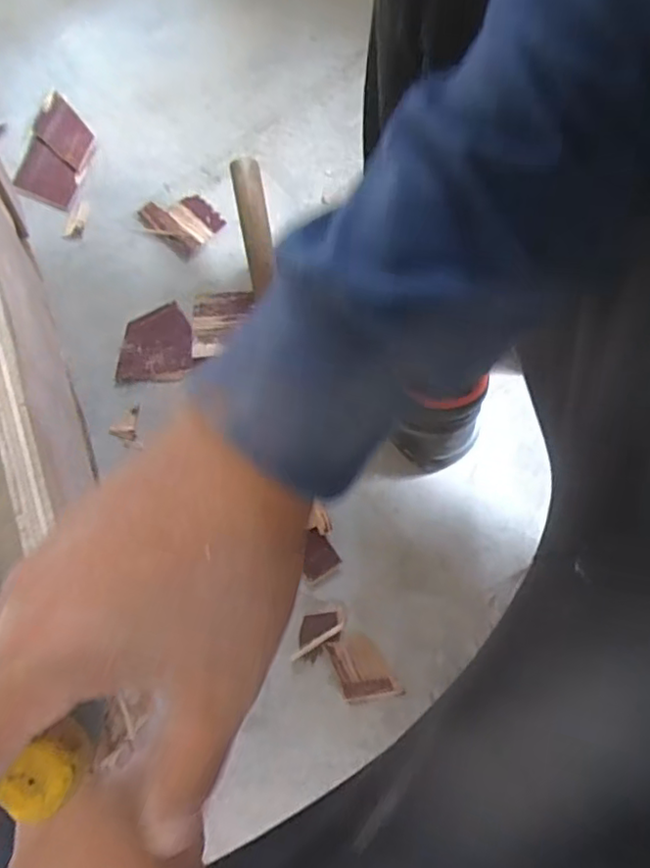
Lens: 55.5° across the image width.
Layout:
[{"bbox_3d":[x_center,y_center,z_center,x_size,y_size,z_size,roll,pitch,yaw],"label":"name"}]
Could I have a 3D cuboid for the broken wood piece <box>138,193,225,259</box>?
[{"bbox_3d":[-0.166,-0.249,0.720,0.070,0.012,0.079,-43,81,-13],"label":"broken wood piece"}]

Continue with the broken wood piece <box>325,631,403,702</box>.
[{"bbox_3d":[0.034,0.227,0.596,0.049,0.011,0.071,-26,77,-10],"label":"broken wood piece"}]

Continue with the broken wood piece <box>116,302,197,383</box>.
[{"bbox_3d":[-0.184,-0.100,0.674,0.079,0.008,0.089,-3,74,-4],"label":"broken wood piece"}]

